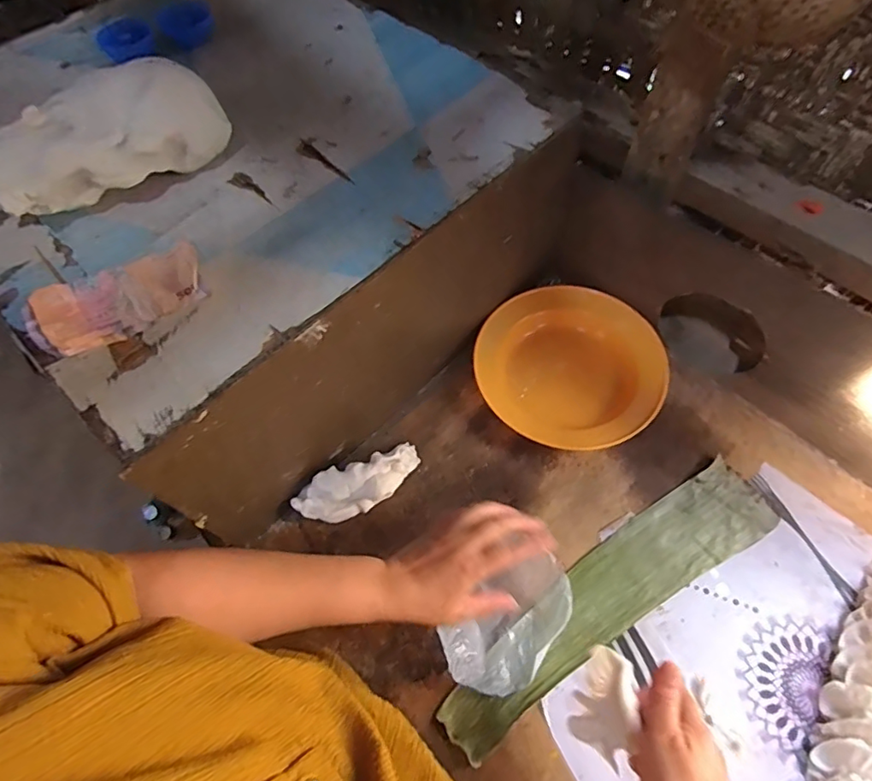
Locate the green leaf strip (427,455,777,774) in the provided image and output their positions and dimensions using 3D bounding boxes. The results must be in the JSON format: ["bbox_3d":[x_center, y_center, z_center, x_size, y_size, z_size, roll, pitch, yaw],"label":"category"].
[{"bbox_3d":[0.175,0.203,0.534,0.398,0.010,0.083,-30,64,-14],"label":"green leaf strip"}]

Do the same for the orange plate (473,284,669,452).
[{"bbox_3d":[0.157,-0.029,0.638,0.212,0.052,0.198,-1,61,2],"label":"orange plate"}]

